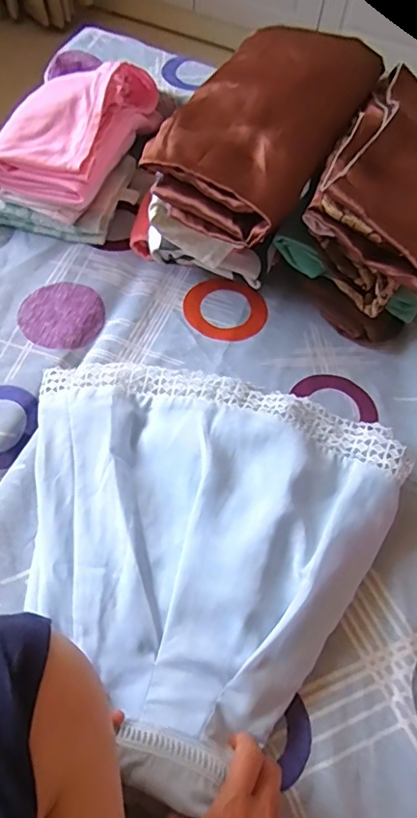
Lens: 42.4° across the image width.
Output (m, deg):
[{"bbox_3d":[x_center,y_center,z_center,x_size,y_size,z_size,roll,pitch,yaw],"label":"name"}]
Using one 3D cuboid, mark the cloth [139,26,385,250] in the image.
[{"bbox_3d":[0.065,-0.299,0.544,0.153,0.068,0.288,31,64,11],"label":"cloth"}]

